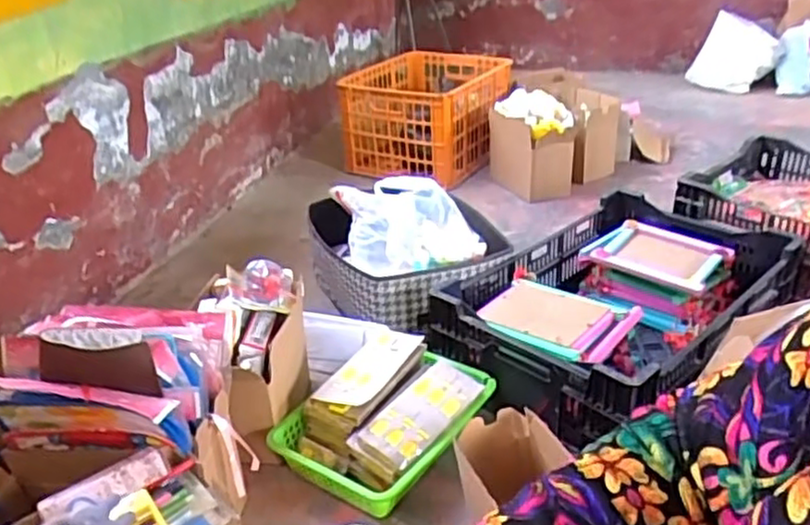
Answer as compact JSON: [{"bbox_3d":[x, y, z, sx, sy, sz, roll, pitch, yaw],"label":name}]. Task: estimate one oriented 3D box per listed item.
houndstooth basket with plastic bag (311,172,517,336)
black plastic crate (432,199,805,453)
[{"bbox_3d":[-0.006,-0.035,1.472,0.331,0.228,0.441,-14,29,-22],"label":"houndstooth basket with plastic bag"},{"bbox_3d":[0.393,0.076,1.300,0.598,0.160,0.413,-26,35,-38],"label":"black plastic crate"}]

